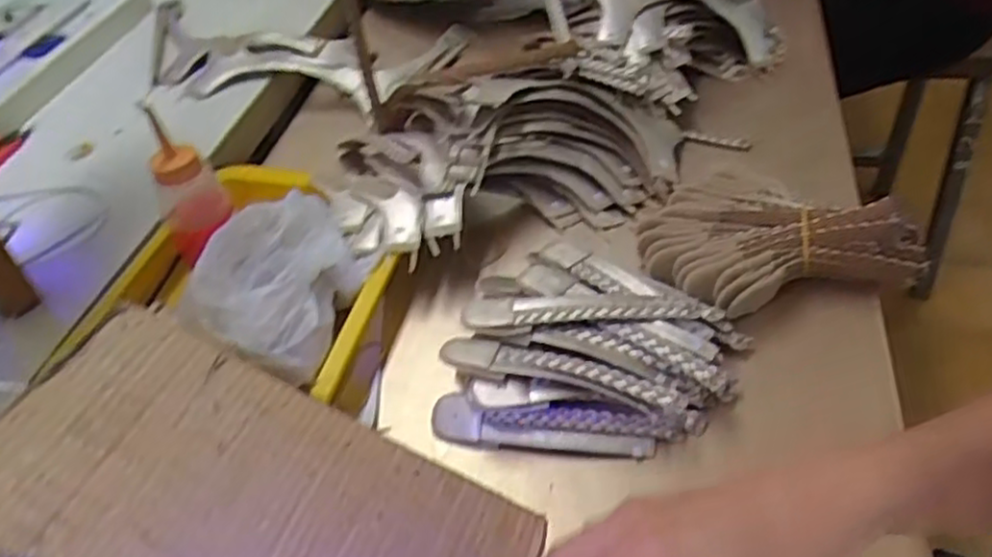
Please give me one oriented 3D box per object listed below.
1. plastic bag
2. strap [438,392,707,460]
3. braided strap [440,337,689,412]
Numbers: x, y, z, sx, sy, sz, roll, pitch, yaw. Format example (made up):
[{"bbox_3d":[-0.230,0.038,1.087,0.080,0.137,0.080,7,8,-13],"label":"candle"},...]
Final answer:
[{"bbox_3d":[-0.148,-0.008,0.516,0.104,0.051,0.157,9,47,13],"label":"plastic bag"},{"bbox_3d":[0.044,0.093,0.468,0.170,0.027,0.032,2,46,7],"label":"strap"},{"bbox_3d":[0.040,0.058,0.465,0.155,0.005,0.029,11,47,14],"label":"braided strap"}]

